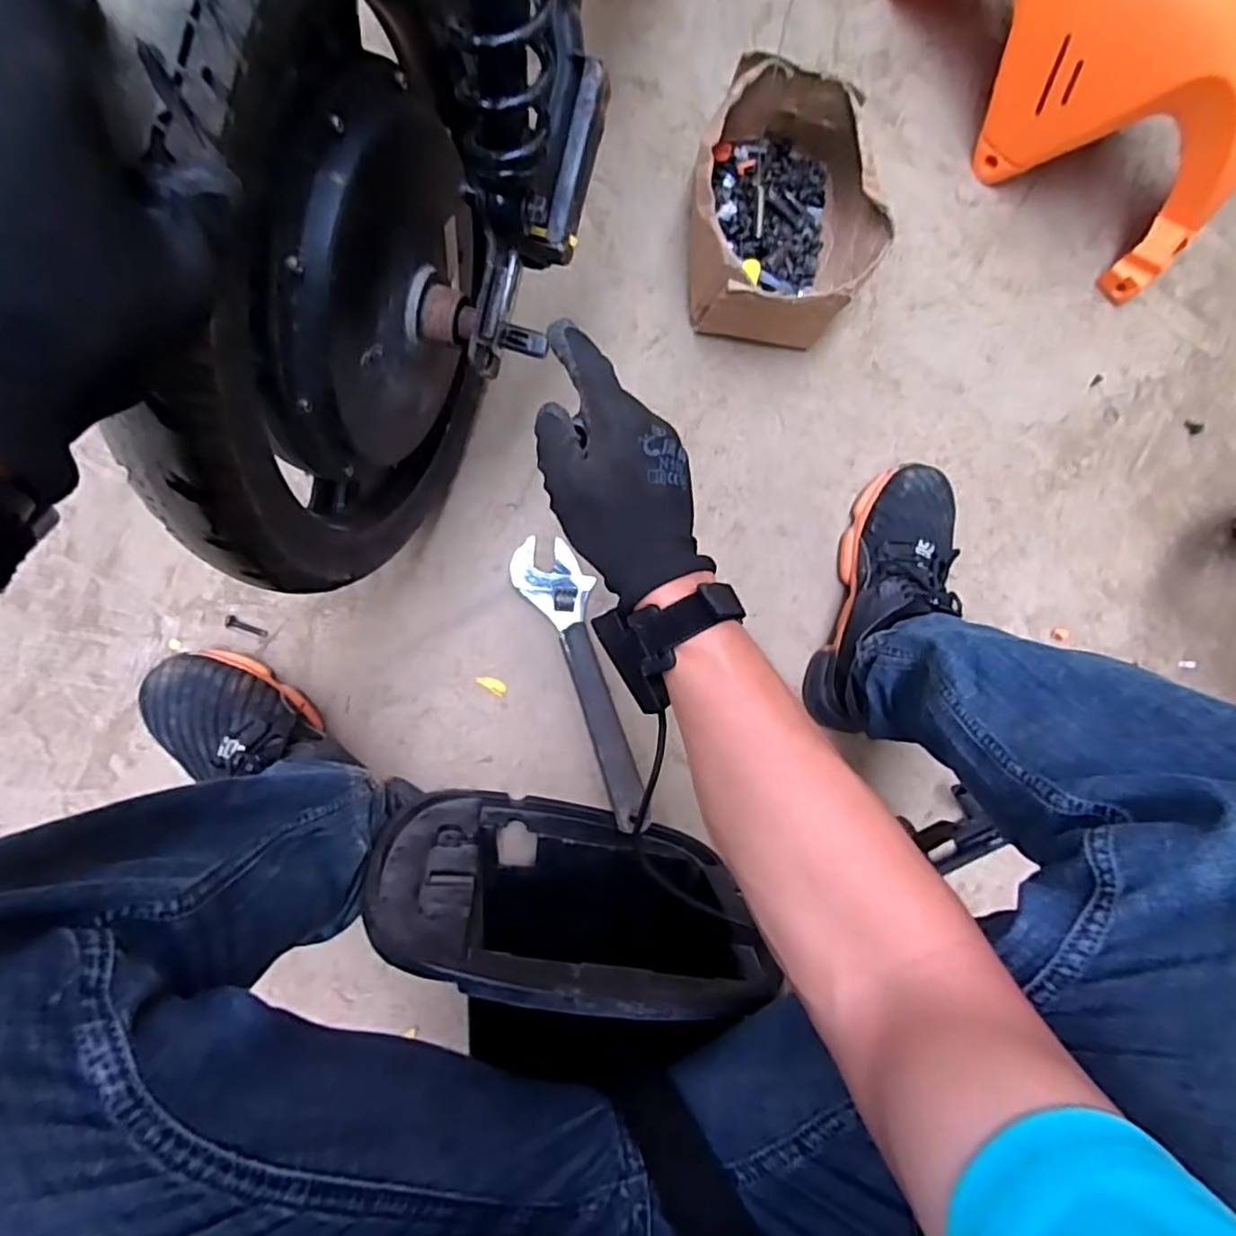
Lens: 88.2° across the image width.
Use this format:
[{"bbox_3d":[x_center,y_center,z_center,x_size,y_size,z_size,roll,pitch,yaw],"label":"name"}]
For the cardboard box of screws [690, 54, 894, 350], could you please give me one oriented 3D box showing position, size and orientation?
[{"bbox_3d":[0.150,-0.368,0.589,0.172,0.090,0.210,3,91,-10],"label":"cardboard box of screws"}]

